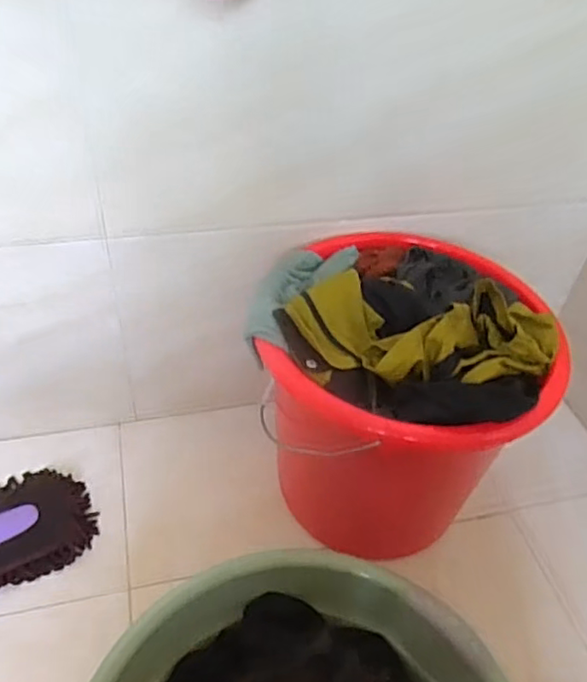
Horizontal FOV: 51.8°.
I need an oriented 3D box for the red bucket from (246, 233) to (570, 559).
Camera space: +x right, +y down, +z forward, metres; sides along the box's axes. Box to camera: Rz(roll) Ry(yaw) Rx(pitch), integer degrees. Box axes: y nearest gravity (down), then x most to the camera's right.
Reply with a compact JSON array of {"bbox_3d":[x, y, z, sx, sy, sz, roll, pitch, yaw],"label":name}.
[{"bbox_3d":[0.123,0.081,0.848,0.365,0.367,0.349,2,43,-5],"label":"red bucket"}]

